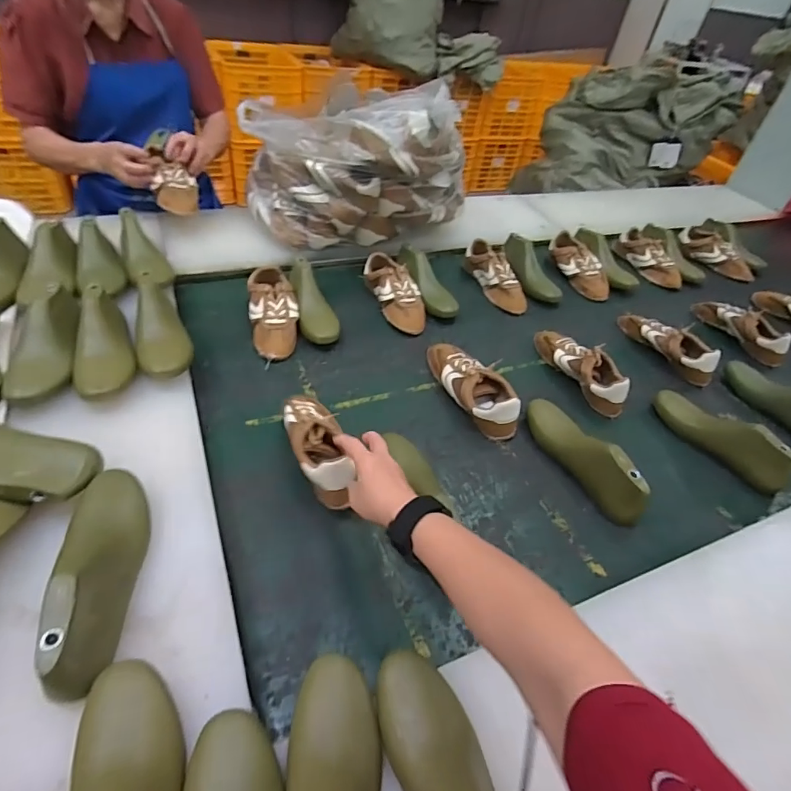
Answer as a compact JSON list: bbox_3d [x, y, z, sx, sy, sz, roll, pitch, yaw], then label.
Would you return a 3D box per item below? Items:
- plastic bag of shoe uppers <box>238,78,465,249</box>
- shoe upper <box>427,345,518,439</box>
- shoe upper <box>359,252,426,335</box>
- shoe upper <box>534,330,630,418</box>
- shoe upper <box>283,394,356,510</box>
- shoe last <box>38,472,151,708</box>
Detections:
[{"bbox_3d":[-0.087,-0.524,1.055,0.445,0.255,0.331,-23,53,-28],"label":"plastic bag of shoe uppers"},{"bbox_3d":[0.132,-0.023,0.816,0.086,0.069,0.218,-11,48,-19],"label":"shoe upper"},{"bbox_3d":[0.005,-0.215,0.983,0.086,0.070,0.206,-14,49,-21],"label":"shoe upper"},{"bbox_3d":[0.350,-0.058,0.882,0.072,0.068,0.223,-12,48,-20],"label":"shoe upper"},{"bbox_3d":[-0.107,0.062,0.659,0.079,0.068,0.194,-11,40,-17],"label":"shoe upper"},{"bbox_3d":[-0.297,0.163,0.469,0.074,0.069,0.236,-11,47,-17],"label":"shoe last"}]

